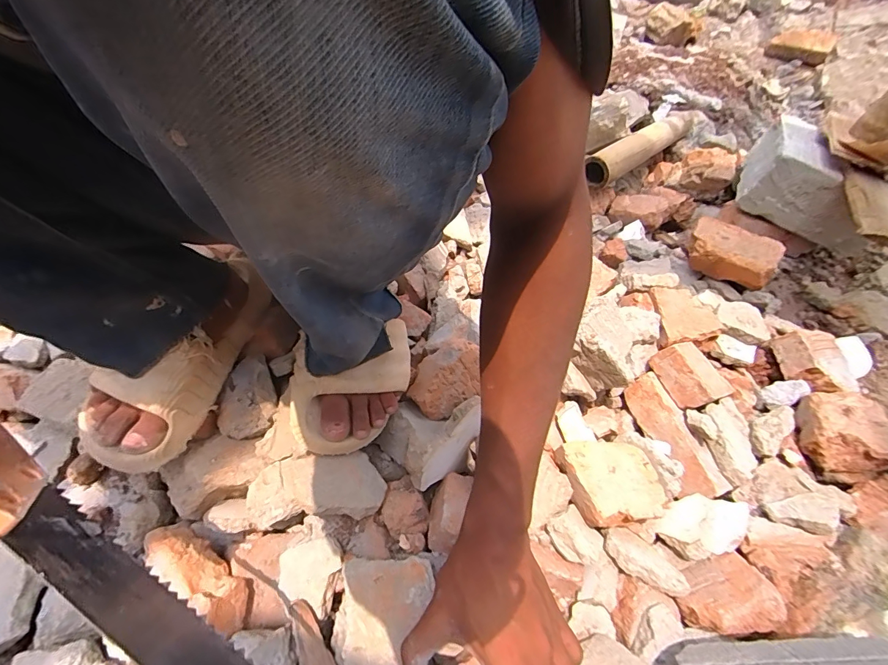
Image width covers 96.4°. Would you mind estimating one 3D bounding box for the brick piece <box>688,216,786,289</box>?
[{"bbox_3d":[0.449,-0.123,0.629,0.127,0.061,0.087,37,63,23],"label":"brick piece"}]

